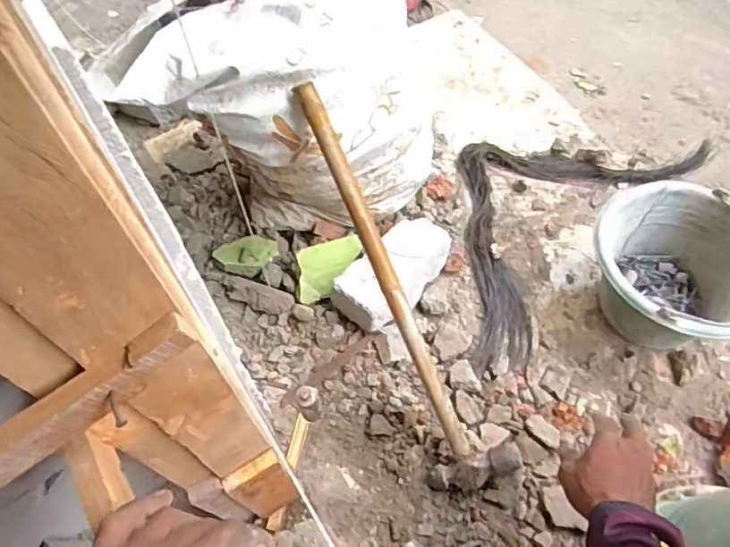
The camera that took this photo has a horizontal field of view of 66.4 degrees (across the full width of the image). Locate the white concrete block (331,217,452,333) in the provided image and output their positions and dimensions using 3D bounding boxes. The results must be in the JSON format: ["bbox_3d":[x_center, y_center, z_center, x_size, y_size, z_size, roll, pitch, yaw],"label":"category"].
[{"bbox_3d":[0.053,-0.005,0.892,0.205,0.076,0.099,-39,66,-20],"label":"white concrete block"}]

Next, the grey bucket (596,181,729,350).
[{"bbox_3d":[0.457,0.009,0.842,0.228,0.175,0.247,-1,60,1],"label":"grey bucket"}]

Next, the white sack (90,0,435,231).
[{"bbox_3d":[-0.111,-0.225,0.822,0.394,0.356,0.253,-29,63,-15],"label":"white sack"}]

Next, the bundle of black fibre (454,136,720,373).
[{"bbox_3d":[0.397,-0.045,0.942,0.454,0.032,0.457,2,60,2],"label":"bundle of black fibre"}]

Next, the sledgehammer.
[{"bbox_3d":[0.038,0.032,0.711,0.107,0.049,0.569,-26,98,-14],"label":"sledgehammer"}]

